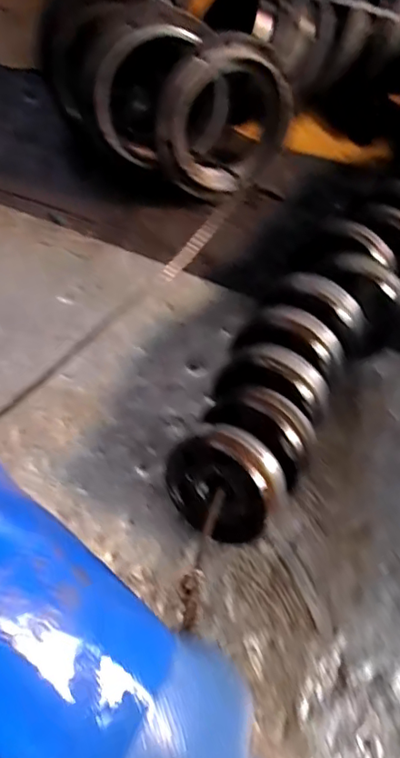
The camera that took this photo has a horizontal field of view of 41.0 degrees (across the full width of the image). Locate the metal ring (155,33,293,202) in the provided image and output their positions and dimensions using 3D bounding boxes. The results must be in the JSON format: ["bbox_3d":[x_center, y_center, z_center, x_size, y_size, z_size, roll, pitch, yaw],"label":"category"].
[{"bbox_3d":[0.034,-0.339,0.708,0.194,0.197,0.045,-25,47,6],"label":"metal ring"}]

